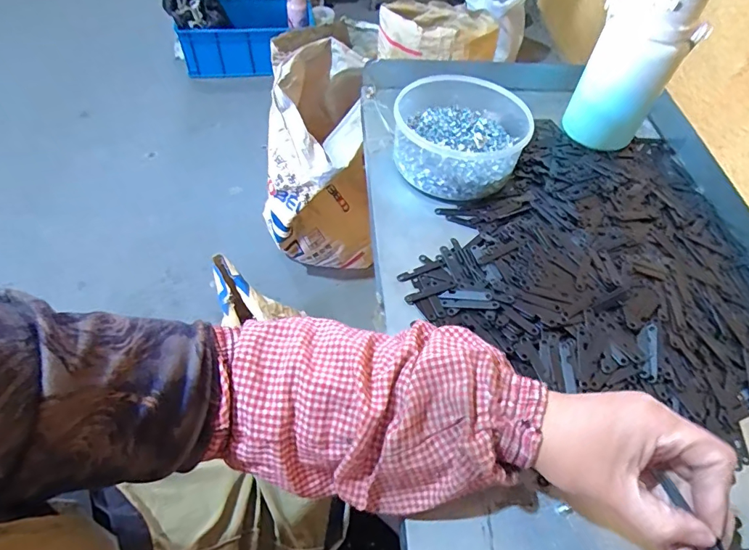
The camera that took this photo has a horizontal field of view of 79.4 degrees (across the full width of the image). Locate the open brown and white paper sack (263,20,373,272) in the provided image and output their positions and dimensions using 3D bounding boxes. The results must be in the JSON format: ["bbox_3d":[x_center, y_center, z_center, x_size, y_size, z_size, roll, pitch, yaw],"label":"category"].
[{"bbox_3d":[-0.169,-0.256,1.249,0.269,0.581,0.329,-10,56,-11],"label":"open brown and white paper sack"}]

